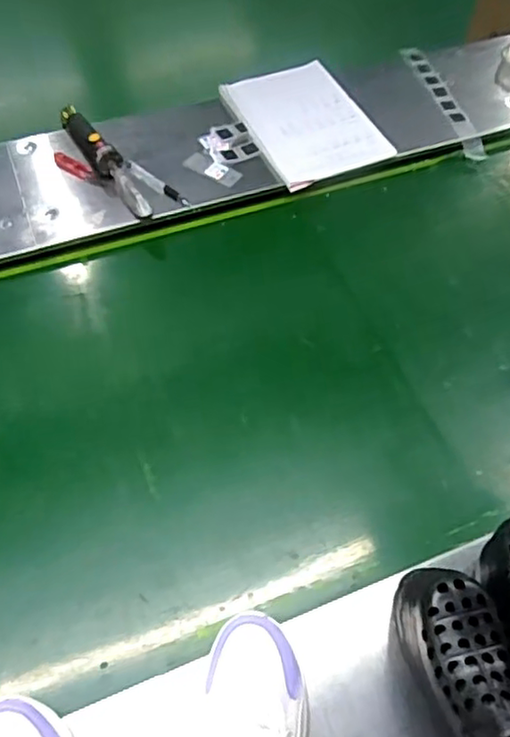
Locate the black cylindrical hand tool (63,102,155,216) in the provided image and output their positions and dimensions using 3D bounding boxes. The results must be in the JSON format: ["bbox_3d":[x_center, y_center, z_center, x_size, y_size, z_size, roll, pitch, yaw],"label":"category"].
[{"bbox_3d":[-0.227,-0.317,0.915,0.041,0.044,0.264,-25,62,-20],"label":"black cylindrical hand tool"}]

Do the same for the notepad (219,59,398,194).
[{"bbox_3d":[0.081,-0.399,0.990,0.192,0.017,0.243,-23,67,-15],"label":"notepad"}]

